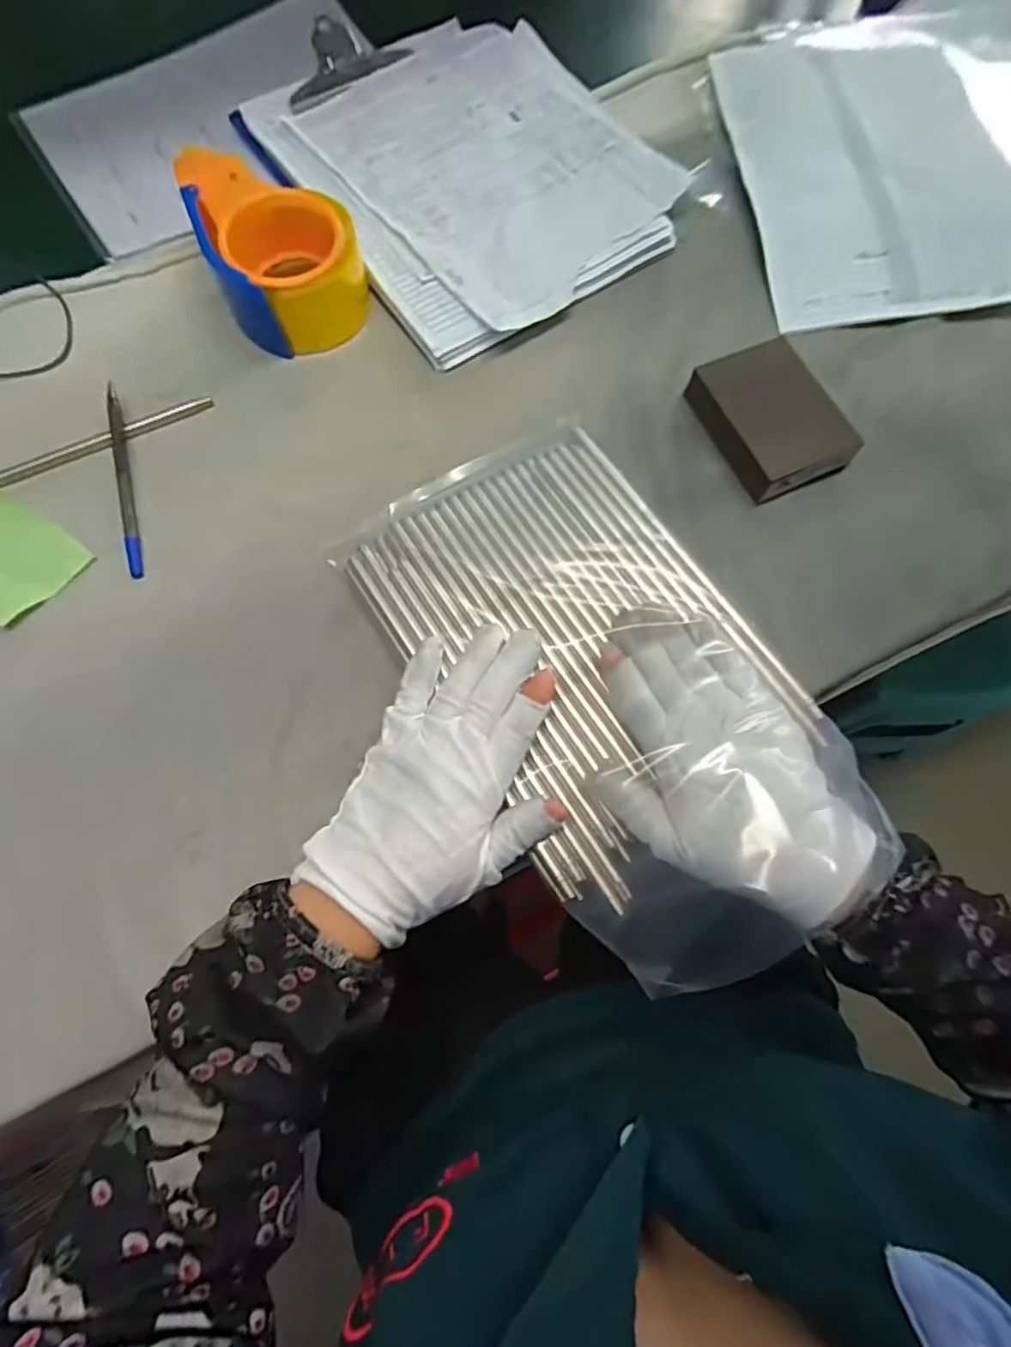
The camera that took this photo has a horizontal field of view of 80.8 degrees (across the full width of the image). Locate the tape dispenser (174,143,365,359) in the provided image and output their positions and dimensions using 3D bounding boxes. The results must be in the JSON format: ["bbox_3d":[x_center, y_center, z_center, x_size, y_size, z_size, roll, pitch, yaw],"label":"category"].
[{"bbox_3d":[-0.154,-0.291,0.406,0.097,0.053,0.127,-21,74,-7],"label":"tape dispenser"}]

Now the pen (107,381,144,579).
[{"bbox_3d":[-0.244,-0.127,0.379,0.009,0.005,0.141,-15,74,-6],"label":"pen"}]

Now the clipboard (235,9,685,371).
[{"bbox_3d":[-0.033,-0.404,0.464,0.244,0.017,0.328,-32,76,-10],"label":"clipboard"}]

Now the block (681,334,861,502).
[{"bbox_3d":[0.172,-0.166,0.386,0.069,0.024,0.097,-23,74,-8],"label":"block"}]

